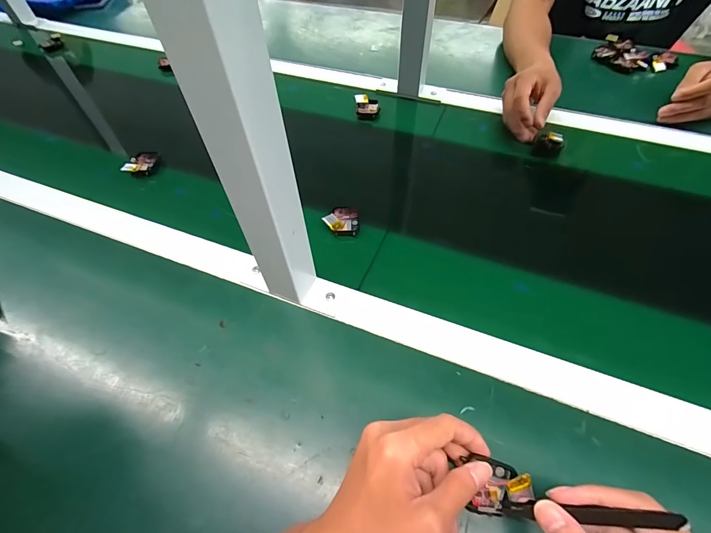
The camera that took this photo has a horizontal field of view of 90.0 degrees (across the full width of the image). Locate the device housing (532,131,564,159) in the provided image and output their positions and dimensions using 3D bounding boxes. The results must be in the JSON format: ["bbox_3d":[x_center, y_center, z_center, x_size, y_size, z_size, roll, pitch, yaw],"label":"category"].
[{"bbox_3d":[0.286,-0.180,0.525,0.038,0.026,0.037,19,57,13],"label":"device housing"}]

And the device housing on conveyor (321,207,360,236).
[{"bbox_3d":[-0.017,-0.061,0.447,0.043,0.016,0.044,0,58,3],"label":"device housing on conveyor"}]

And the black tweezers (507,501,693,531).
[{"bbox_3d":[0.146,0.162,0.232,0.107,0.014,0.010,-29,47,40],"label":"black tweezers"}]

